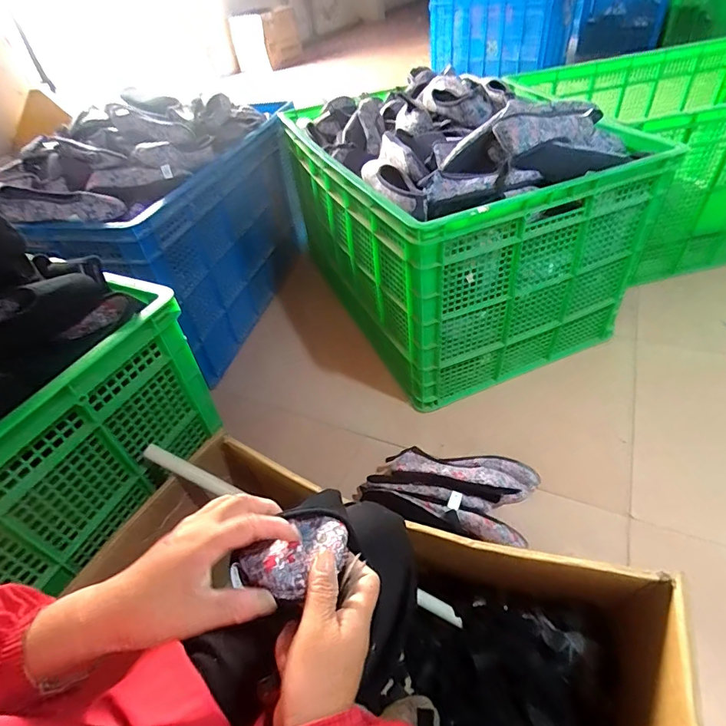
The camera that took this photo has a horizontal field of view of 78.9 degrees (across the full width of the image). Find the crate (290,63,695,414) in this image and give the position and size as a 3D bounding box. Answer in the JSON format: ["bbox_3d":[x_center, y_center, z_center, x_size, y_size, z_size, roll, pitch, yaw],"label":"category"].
[{"bbox_3d":[0.217,-0.458,1.328,0.634,0.578,0.922,-20,45,-13],"label":"crate"}]

